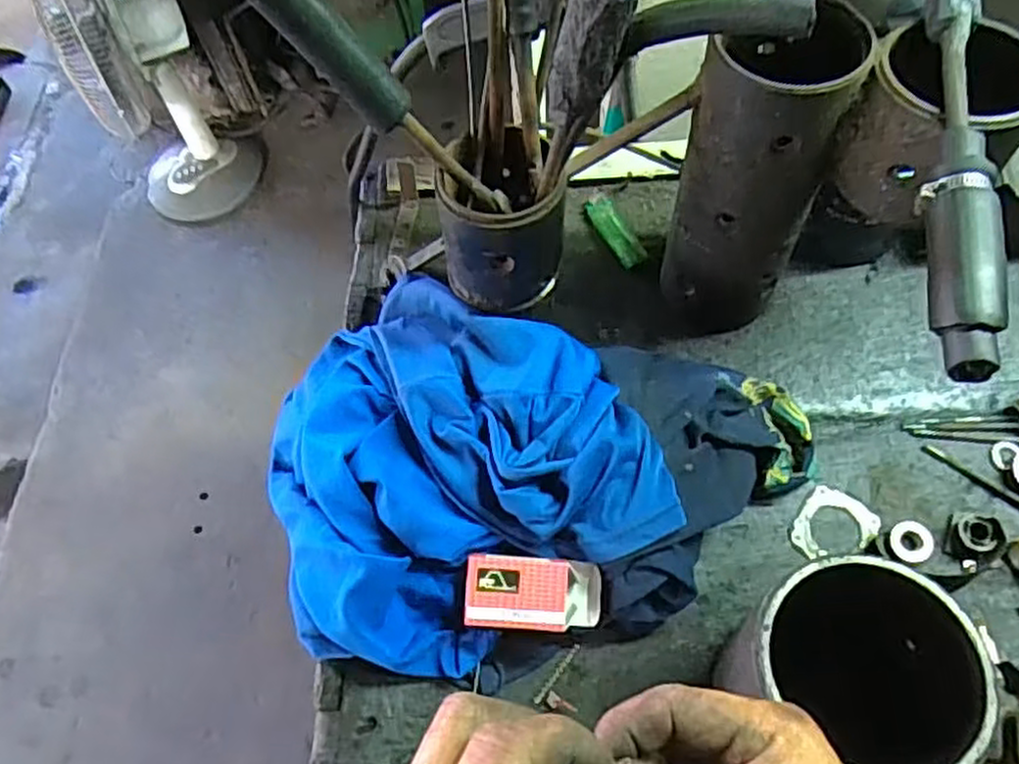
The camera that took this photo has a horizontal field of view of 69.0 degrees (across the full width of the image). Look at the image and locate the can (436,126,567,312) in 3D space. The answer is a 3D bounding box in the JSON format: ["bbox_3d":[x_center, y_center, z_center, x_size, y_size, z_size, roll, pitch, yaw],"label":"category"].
[{"bbox_3d":[-0.002,-0.102,0.486,0.075,0.100,0.079,-2,60,3],"label":"can"}]

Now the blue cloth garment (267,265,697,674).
[{"bbox_3d":[-0.050,0.047,0.505,0.250,0.085,0.264,-26,62,-10],"label":"blue cloth garment"}]

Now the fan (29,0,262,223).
[{"bbox_3d":[-0.822,-0.696,1.659,0.271,0.595,0.369,-31,63,-13],"label":"fan"}]

